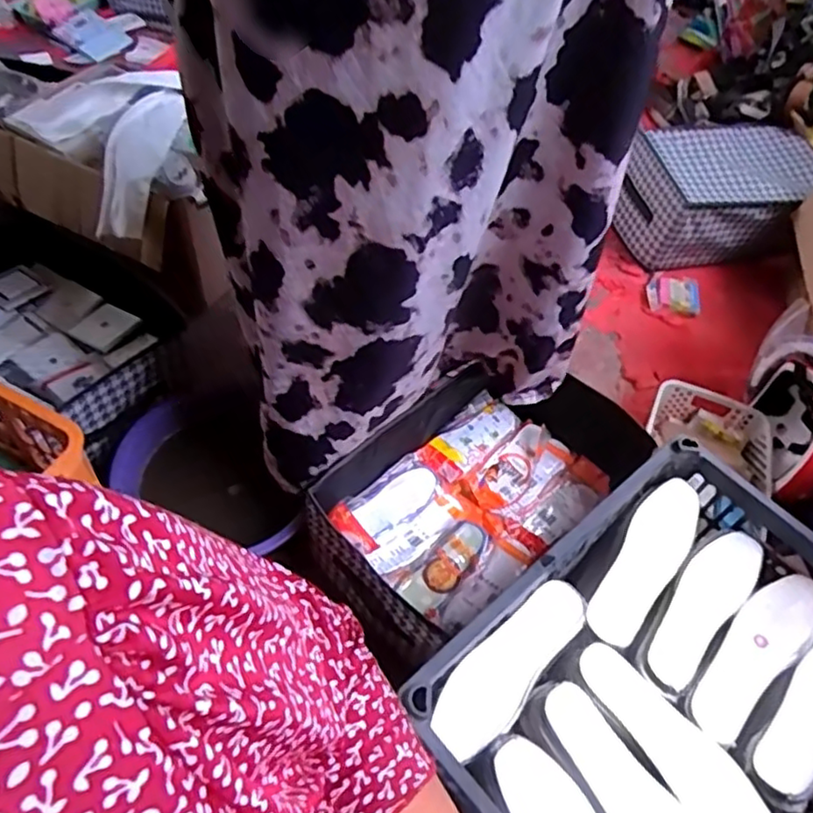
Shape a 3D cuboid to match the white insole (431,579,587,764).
[{"bbox_3d":[0.109,0.265,0.672,0.067,0.019,0.213,37,58,22],"label":"white insole"}]

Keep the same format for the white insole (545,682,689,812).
[{"bbox_3d":[0.216,0.374,0.610,0.067,0.020,0.225,-30,60,-25],"label":"white insole"}]

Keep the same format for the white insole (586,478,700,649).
[{"bbox_3d":[0.281,0.177,0.754,0.068,0.022,0.228,35,57,20],"label":"white insole"}]

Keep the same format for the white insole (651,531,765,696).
[{"bbox_3d":[0.340,0.224,0.741,0.221,0.009,0.067,-36,63,-27],"label":"white insole"}]

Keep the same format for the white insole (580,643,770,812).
[{"bbox_3d":[0.266,0.331,0.637,0.065,0.011,0.218,-28,60,-25],"label":"white insole"}]

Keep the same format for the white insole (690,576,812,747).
[{"bbox_3d":[0.386,0.267,0.708,0.226,0.016,0.069,-32,61,-25],"label":"white insole"}]

